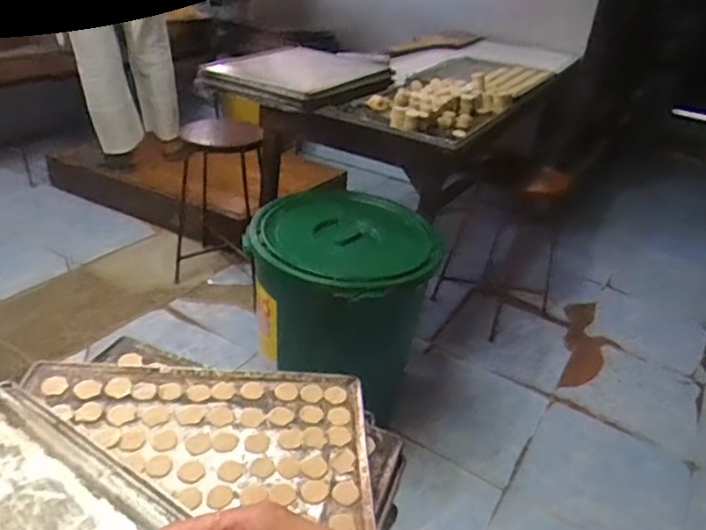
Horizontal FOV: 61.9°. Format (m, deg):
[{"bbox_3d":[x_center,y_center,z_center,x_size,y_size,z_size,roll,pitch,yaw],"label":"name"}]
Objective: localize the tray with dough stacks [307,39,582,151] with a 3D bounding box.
[{"bbox_3d":[0.313,-0.520,1.743,0.378,0.090,1.012,19,32,22],"label":"tray with dough stacks"}]

